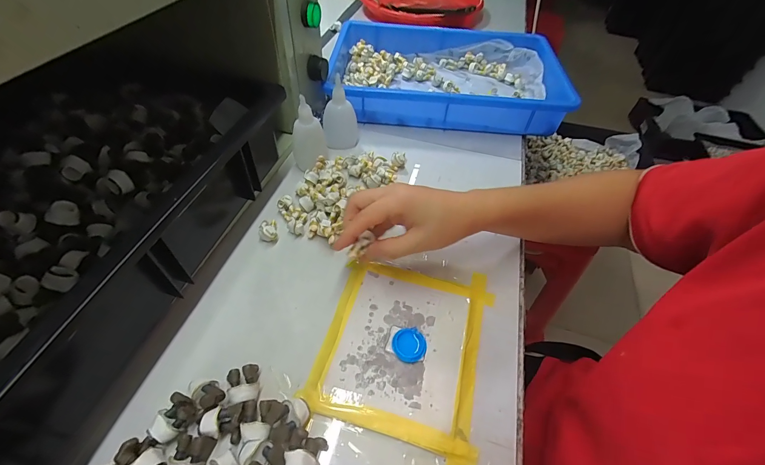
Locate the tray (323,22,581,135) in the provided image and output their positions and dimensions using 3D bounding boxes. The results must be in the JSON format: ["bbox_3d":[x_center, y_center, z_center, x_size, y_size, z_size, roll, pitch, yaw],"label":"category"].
[{"bbox_3d":[0.100,-0.263,0.563,0.371,0.067,0.240,6,51,0],"label":"tray"}]

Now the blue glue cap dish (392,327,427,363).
[{"bbox_3d":[0.024,0.100,0.298,0.030,0.007,0.029,2,51,-3],"label":"blue glue cap dish"}]

